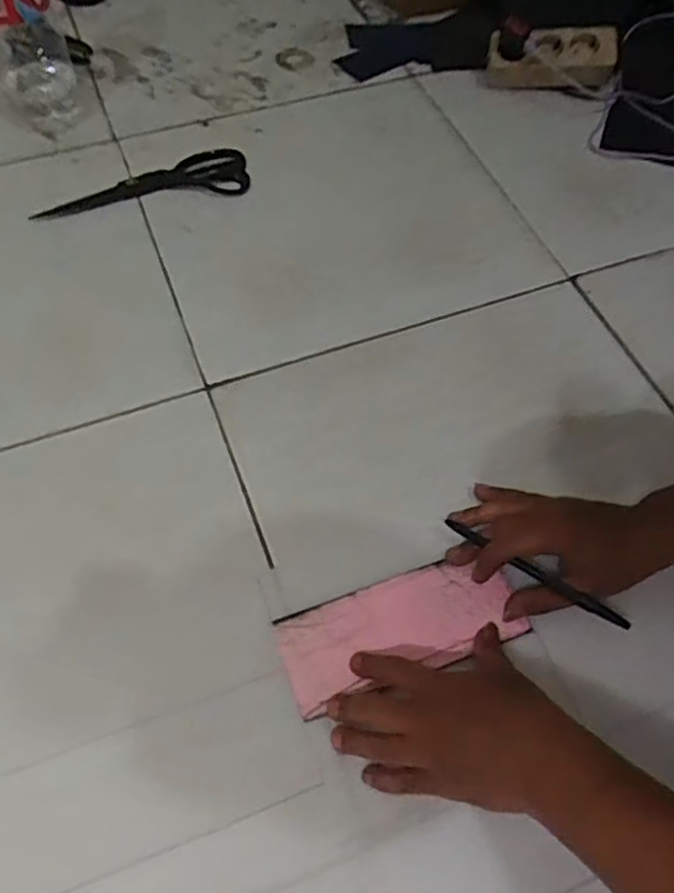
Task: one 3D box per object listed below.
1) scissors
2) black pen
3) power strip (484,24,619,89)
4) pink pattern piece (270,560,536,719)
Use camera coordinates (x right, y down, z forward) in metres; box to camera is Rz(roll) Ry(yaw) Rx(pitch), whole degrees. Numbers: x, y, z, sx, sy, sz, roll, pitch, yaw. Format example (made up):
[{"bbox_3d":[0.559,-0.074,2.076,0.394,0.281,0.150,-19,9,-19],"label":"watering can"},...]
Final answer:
[{"bbox_3d":[-0.220,-0.299,0.772,0.239,0.010,0.077,-17,61,-12],"label":"scissors"},{"bbox_3d":[0.151,0.096,0.520,0.152,0.009,0.009,30,63,20],"label":"black pen"},{"bbox_3d":[0.286,-0.513,0.903,0.169,0.066,0.051,2,59,-1],"label":"power strip"},{"bbox_3d":[0.049,0.138,0.521,0.182,0.006,0.074,-18,64,-12],"label":"pink pattern piece"}]

